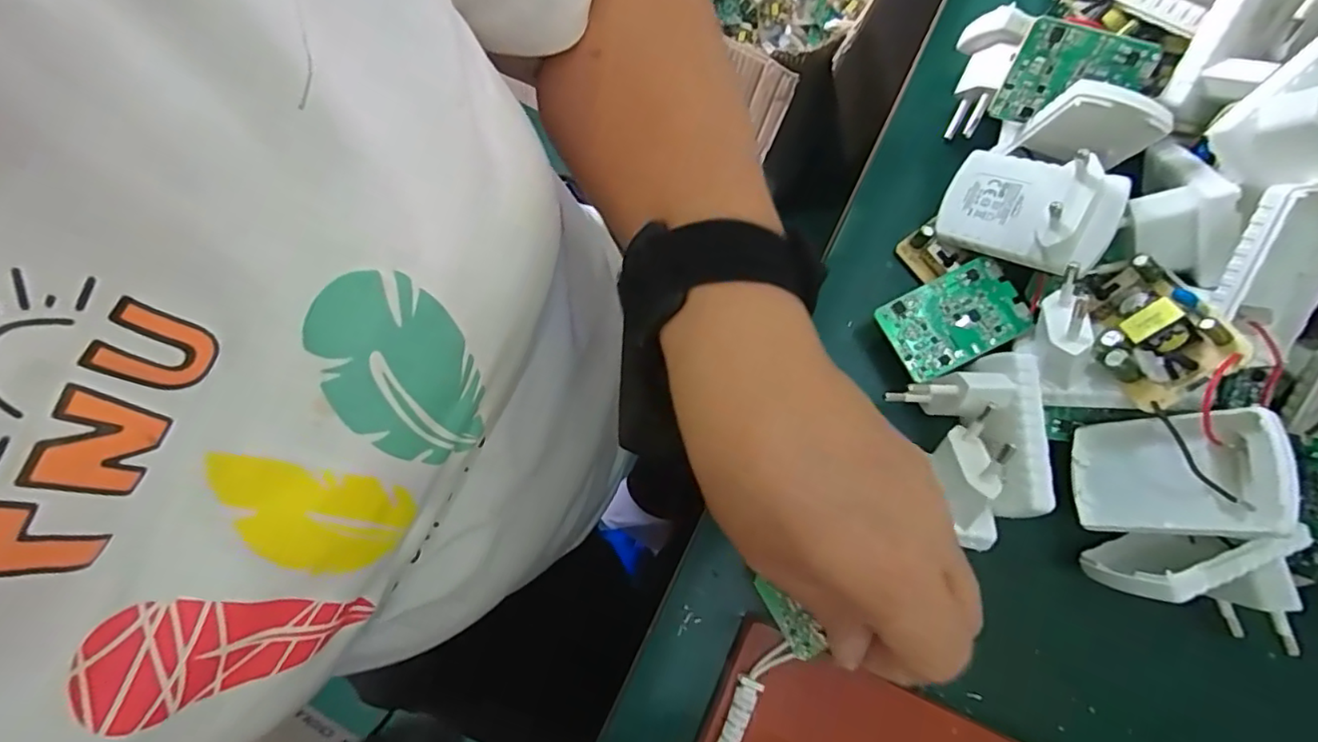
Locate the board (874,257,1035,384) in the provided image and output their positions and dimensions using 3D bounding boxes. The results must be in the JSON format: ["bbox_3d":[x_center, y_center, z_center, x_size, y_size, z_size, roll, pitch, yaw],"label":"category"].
[{"bbox_3d":[0.120,-0.022,0.246,0.053,0.010,0.035,-26,79,-2],"label":"board"}]

